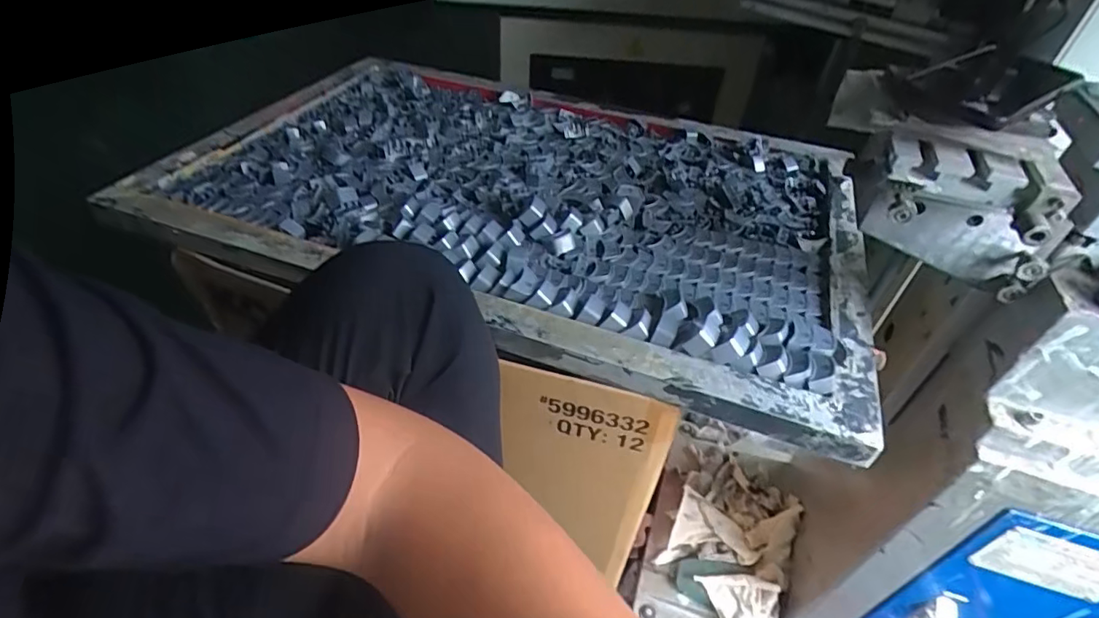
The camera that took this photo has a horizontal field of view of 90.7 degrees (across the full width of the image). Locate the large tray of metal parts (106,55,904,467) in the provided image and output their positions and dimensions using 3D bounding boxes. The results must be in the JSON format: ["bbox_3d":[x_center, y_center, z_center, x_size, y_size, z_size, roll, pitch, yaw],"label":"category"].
[{"bbox_3d":[-0.027,-0.178,0.734,0.821,0.048,0.594,16,44,12],"label":"large tray of metal parts"}]

